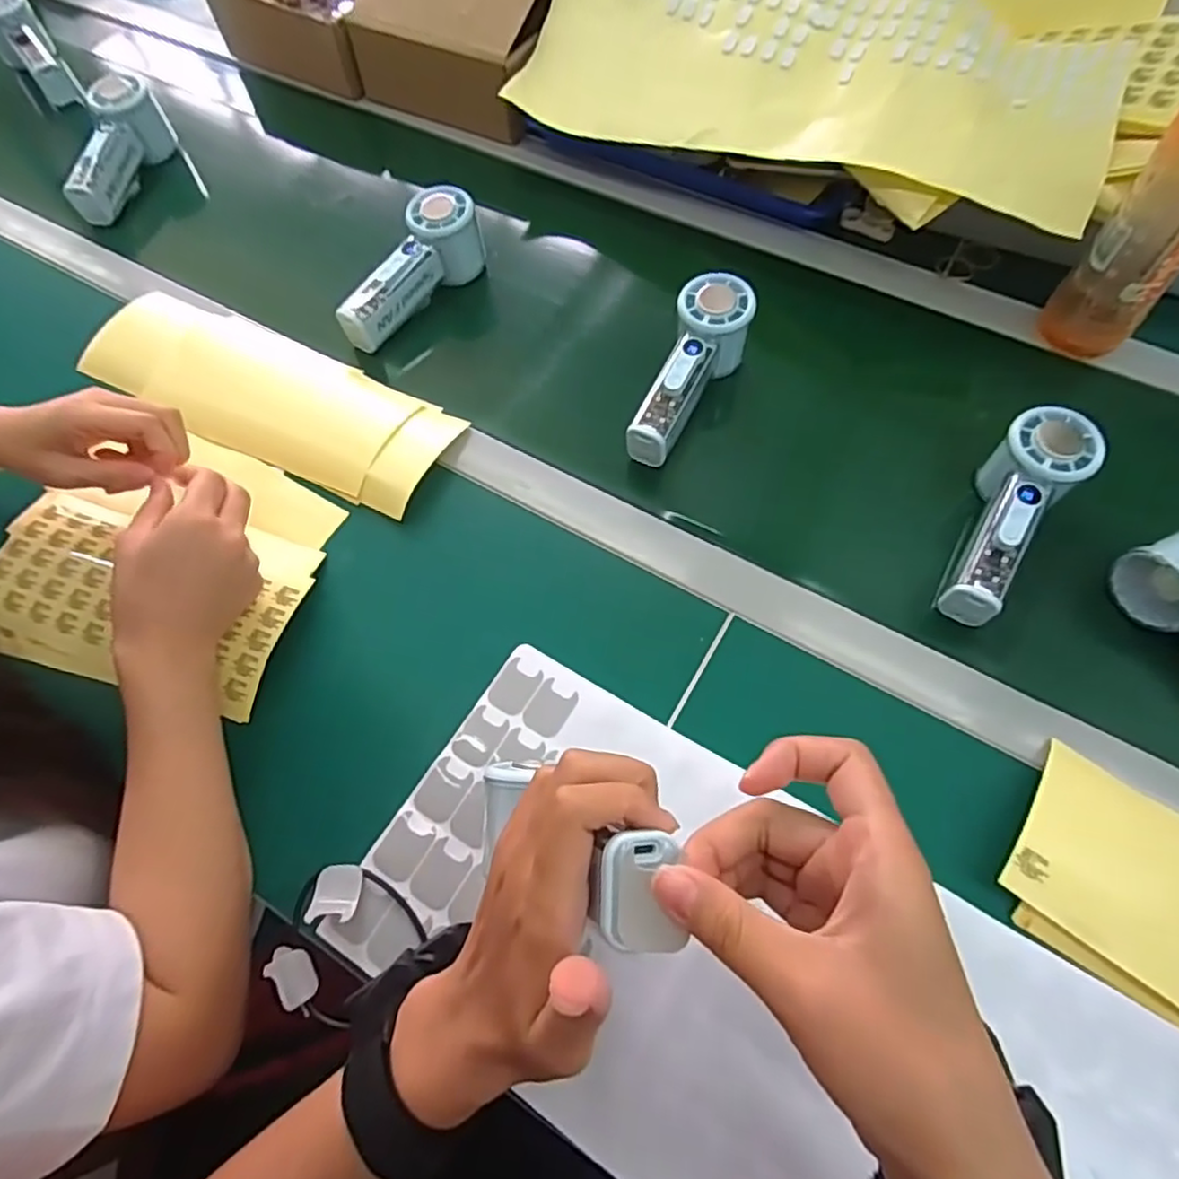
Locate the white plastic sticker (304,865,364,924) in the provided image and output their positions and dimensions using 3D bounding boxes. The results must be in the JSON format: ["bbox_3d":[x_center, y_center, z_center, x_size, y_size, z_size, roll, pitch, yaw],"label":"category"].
[{"bbox_3d":[-0.138,0.165,0.364,0.025,0.009,0.028,2,65,1],"label":"white plastic sticker"}]

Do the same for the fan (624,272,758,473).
[{"bbox_3d":[0.075,-0.165,0.520,0.054,0.056,0.152,26,80,12],"label":"fan"}]

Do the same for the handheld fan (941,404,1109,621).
[{"bbox_3d":[0.285,-0.047,0.452,0.056,0.052,0.158,28,81,13],"label":"handheld fan"}]

